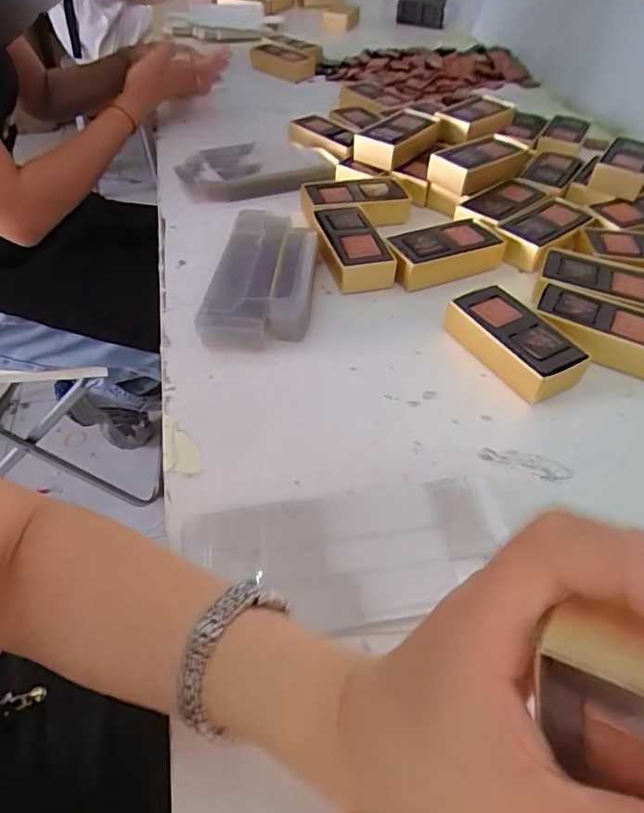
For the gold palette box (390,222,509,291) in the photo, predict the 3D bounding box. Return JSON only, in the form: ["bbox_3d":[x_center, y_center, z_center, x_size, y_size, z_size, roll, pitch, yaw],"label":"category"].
[{"bbox_3d":[0.122,-0.156,0.542,0.120,0.035,0.056,-19,51,-20],"label":"gold palette box"}]

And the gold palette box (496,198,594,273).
[{"bbox_3d":[0.239,-0.188,0.580,0.123,0.030,0.058,-35,58,-30],"label":"gold palette box"}]

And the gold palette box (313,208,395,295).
[{"bbox_3d":[0.026,-0.166,0.541,0.060,0.038,0.111,-11,49,-13],"label":"gold palette box"}]

